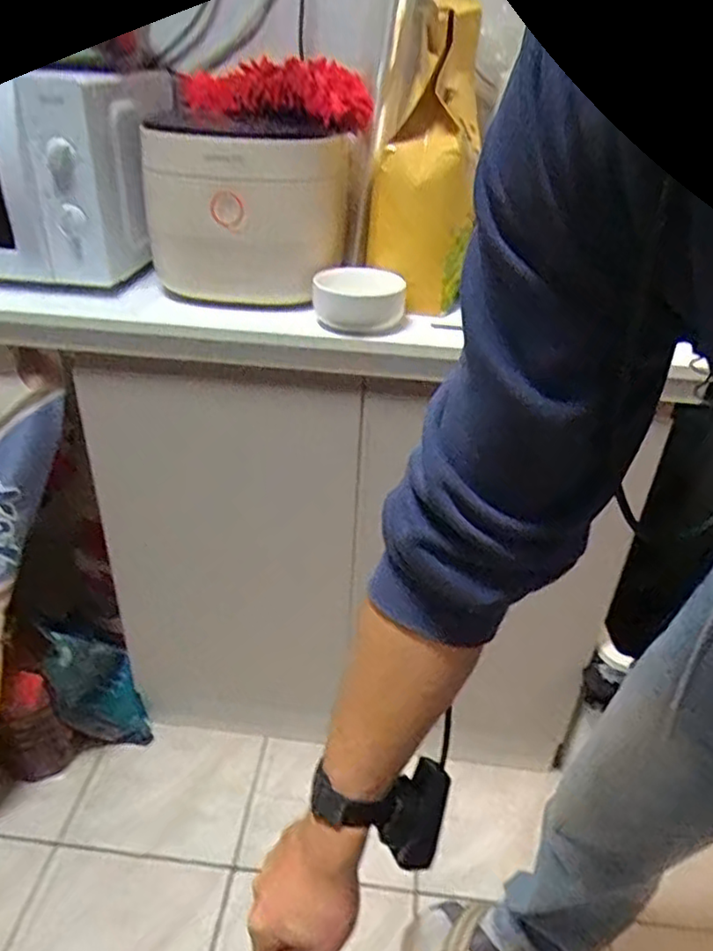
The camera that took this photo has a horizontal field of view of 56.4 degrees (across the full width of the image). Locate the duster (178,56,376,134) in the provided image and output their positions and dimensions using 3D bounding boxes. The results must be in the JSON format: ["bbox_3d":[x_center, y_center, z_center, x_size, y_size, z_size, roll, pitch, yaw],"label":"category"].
[{"bbox_3d":[-0.113,-0.504,0.867,0.279,0.070,0.109,11,32,12],"label":"duster"}]

